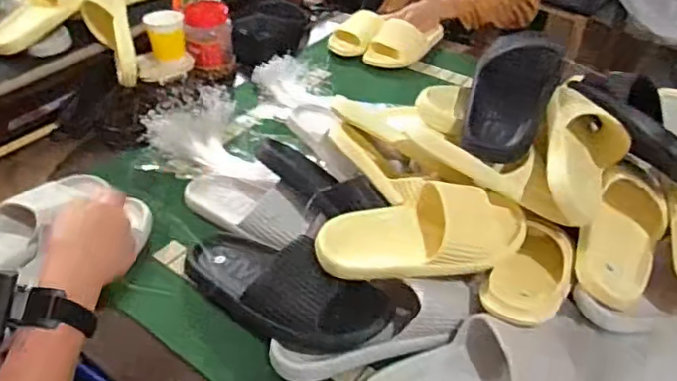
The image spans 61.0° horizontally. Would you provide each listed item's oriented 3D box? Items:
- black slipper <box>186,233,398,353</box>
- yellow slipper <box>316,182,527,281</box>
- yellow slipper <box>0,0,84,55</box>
[{"bbox_3d":[-0.077,0.115,0.704,0.288,0.071,0.113,26,47,25],"label":"black slipper"},{"bbox_3d":[0.102,0.045,0.682,0.251,0.070,0.095,-1,42,-3],"label":"yellow slipper"},{"bbox_3d":[-0.532,-0.324,1.016,0.094,0.062,0.204,37,82,33],"label":"yellow slipper"}]

